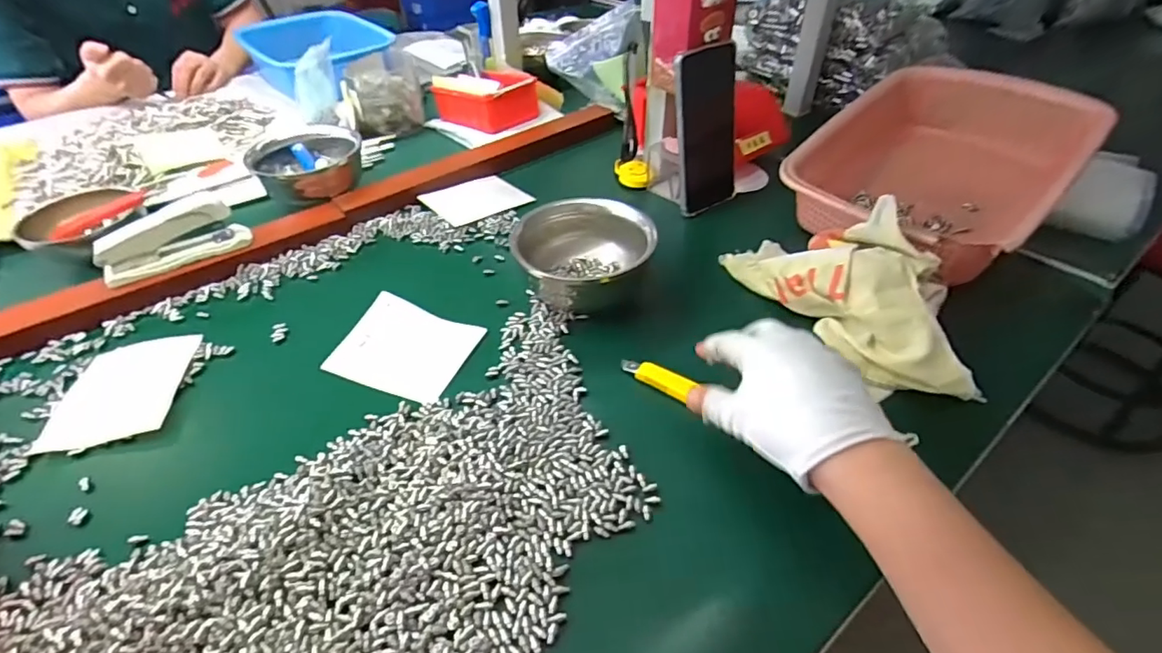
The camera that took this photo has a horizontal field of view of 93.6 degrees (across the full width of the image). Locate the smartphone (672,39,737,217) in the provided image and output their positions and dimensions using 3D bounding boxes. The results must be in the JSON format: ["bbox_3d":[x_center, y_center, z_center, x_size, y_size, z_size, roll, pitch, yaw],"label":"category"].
[{"bbox_3d":[0.137,-0.208,0.581,0.079,0.164,0.012,-25,38,-21],"label":"smartphone"}]

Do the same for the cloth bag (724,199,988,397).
[{"bbox_3d":[0.233,-0.039,0.458,0.092,0.075,0.230,-21,46,-21],"label":"cloth bag"}]

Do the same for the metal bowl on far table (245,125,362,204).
[{"bbox_3d":[-0.321,-0.191,0.651,0.111,0.063,0.110,-1,42,1],"label":"metal bowl on far table"}]

